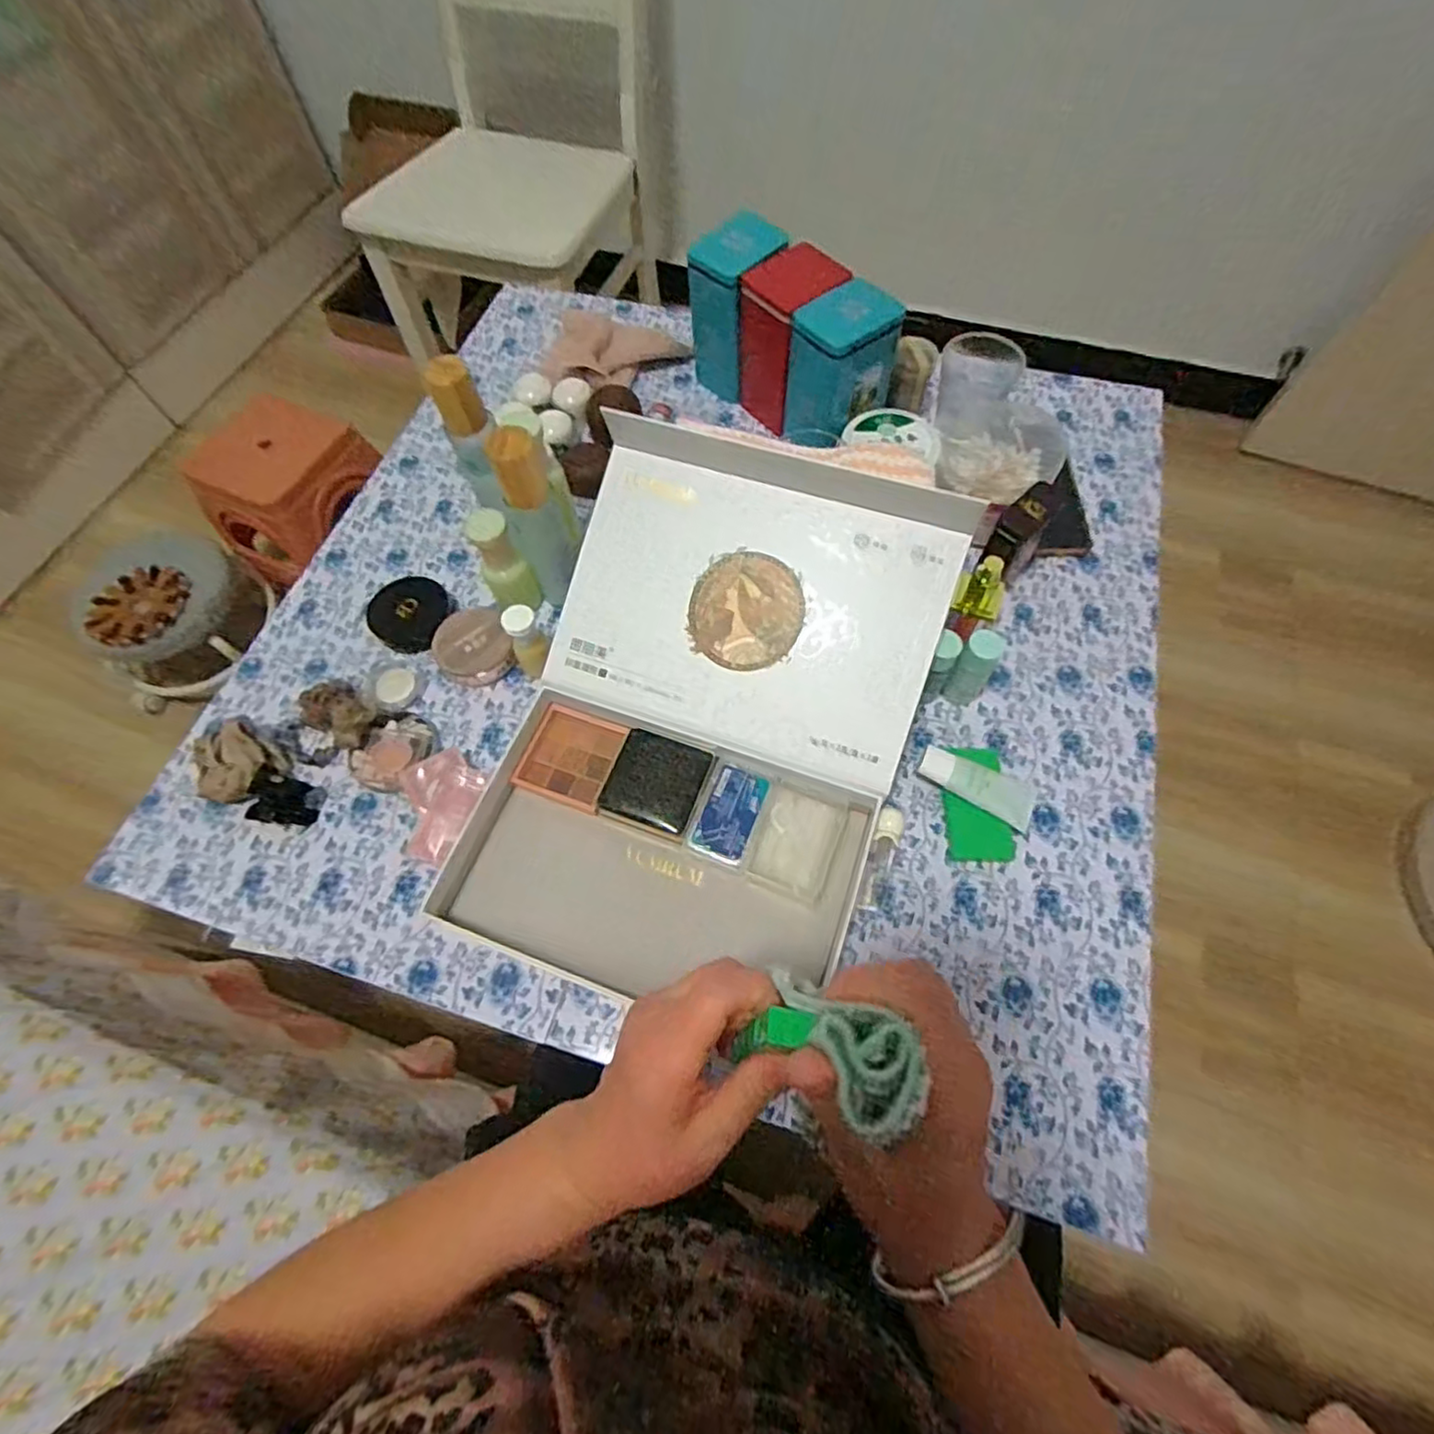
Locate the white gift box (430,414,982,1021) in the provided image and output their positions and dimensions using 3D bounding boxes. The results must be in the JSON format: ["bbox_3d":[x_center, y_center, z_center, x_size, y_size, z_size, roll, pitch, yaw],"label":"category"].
[{"bbox_3d":[-0.006,0.001,0.501,0.280,0.158,0.382,17,66,10],"label":"white gift box"}]

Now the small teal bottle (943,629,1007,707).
[{"bbox_3d":[0.206,-0.036,0.536,0.029,0.070,0.031,-1,64,1],"label":"small teal bottle"}]

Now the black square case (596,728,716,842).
[{"bbox_3d":[-0.046,0.051,0.513,0.071,0.014,0.071,18,66,10],"label":"black square case"}]

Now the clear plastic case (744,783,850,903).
[{"bbox_3d":[0.059,0.091,0.491,0.057,0.020,0.076,20,66,11],"label":"clear plastic case"}]

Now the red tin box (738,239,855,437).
[{"bbox_3d":[0.076,-0.372,0.669,0.086,0.142,0.071,-32,67,-13],"label":"red tin box"}]

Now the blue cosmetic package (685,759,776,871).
[{"bbox_3d":[0.011,0.071,0.501,0.048,0.006,0.077,18,66,10],"label":"blue cosmetic package"}]

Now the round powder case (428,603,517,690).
[{"bbox_3d":[-0.214,-0.063,0.585,0.064,0.023,0.070,-1,64,1],"label":"round powder case"}]

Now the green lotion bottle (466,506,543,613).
[{"bbox_3d":[-0.182,-0.129,0.567,0.035,0.097,0.033,40,71,18],"label":"green lotion bottle"}]

